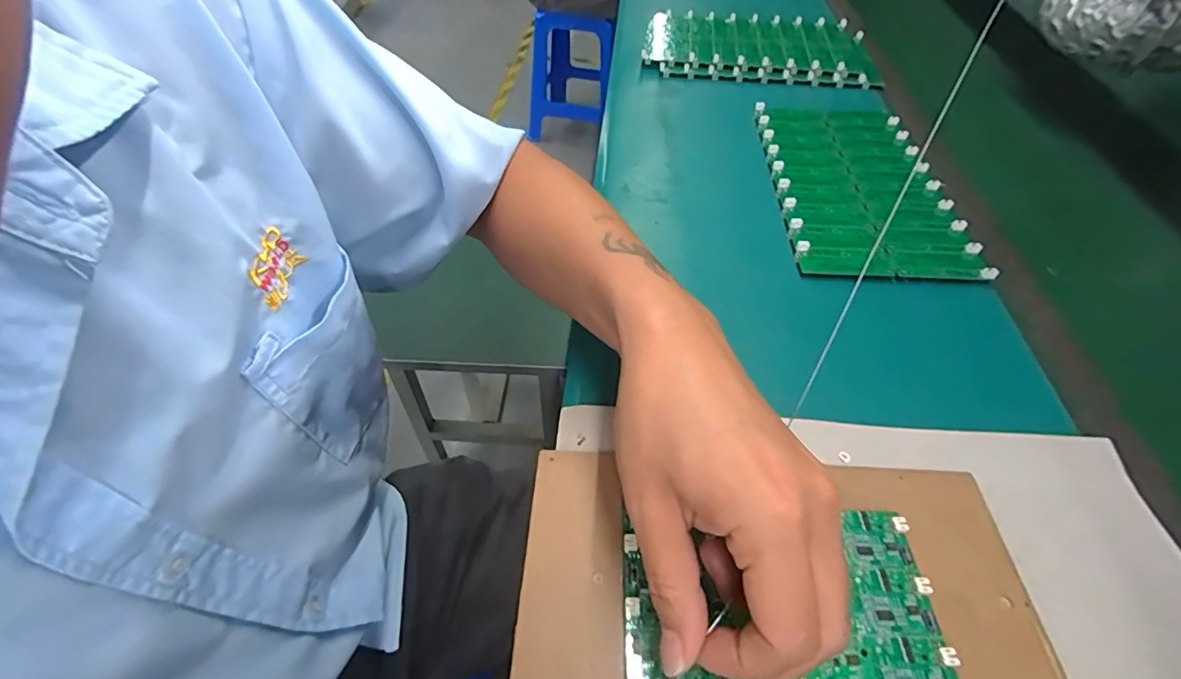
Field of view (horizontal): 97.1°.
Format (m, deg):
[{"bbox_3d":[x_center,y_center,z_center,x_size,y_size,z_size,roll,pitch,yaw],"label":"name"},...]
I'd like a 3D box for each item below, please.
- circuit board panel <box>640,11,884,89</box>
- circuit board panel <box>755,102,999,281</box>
[{"bbox_3d":[0.203,-0.372,0.646,0.263,0.017,0.174,7,50,4],"label":"circuit board panel"},{"bbox_3d":[0.235,-0.146,0.464,0.138,0.011,0.254,3,50,1],"label":"circuit board panel"}]

